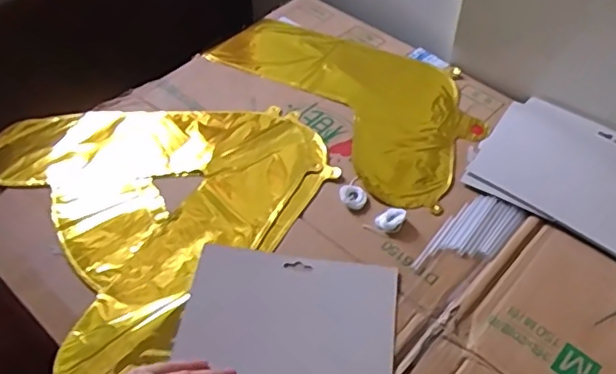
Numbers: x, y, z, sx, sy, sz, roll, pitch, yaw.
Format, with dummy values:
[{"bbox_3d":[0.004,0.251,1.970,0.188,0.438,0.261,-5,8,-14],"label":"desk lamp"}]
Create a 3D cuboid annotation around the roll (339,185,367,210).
[{"bbox_3d":[0.048,0.011,0.629,0.029,0.008,0.029,0,50,0],"label":"roll"}]

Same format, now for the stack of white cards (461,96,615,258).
[{"bbox_3d":[0.303,-0.020,0.654,0.206,0.007,0.175,30,56,23],"label":"stack of white cards"}]

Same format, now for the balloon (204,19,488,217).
[{"bbox_3d":[0.057,-0.129,0.754,0.213,0.013,0.385,-36,59,-26],"label":"balloon"}]

